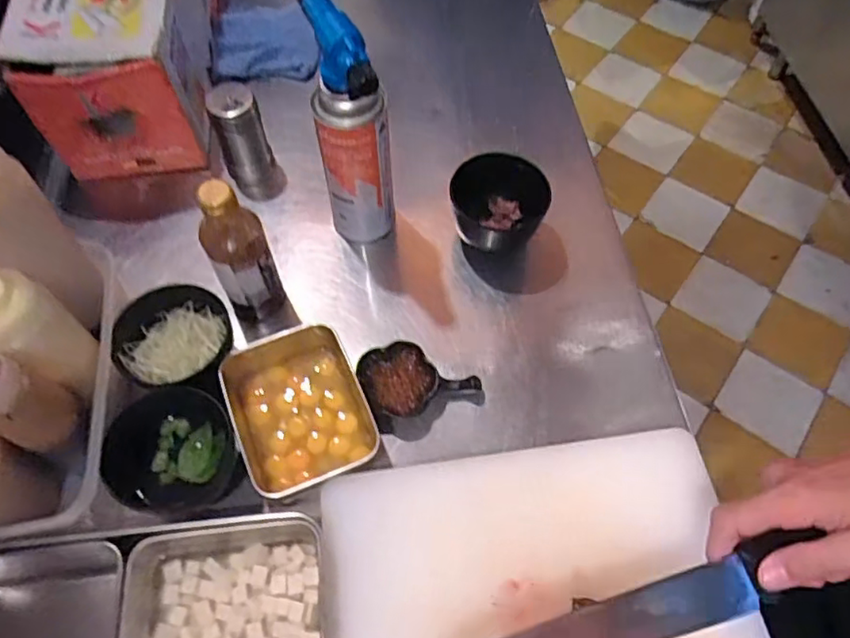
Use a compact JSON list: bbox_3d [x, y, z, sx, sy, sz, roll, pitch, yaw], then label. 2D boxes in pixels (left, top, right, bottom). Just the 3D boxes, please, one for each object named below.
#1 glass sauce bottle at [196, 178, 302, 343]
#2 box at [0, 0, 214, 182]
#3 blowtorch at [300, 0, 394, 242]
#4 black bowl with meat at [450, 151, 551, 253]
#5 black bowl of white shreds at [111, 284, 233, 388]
[{"bbox_3d":[-0.158,-0.051,0.540,0.054,0.149,0.052,-23,63,-13],"label":"glass sauce bottle"},{"bbox_3d":[-0.339,-0.347,0.710,0.150,0.158,0.353,-6,60,-4],"label":"box"},{"bbox_3d":[-0.077,-0.197,0.588,0.062,0.230,0.147,-15,61,-8],"label":"blowtorch"},{"bbox_3d":[0.077,-0.118,0.643,0.097,0.060,0.091,0,60,0],"label":"black bowl with meat"},{"bbox_3d":[-0.223,0.023,0.556,0.093,0.050,0.092,0,60,0],"label":"black bowl of white shreds"}]

